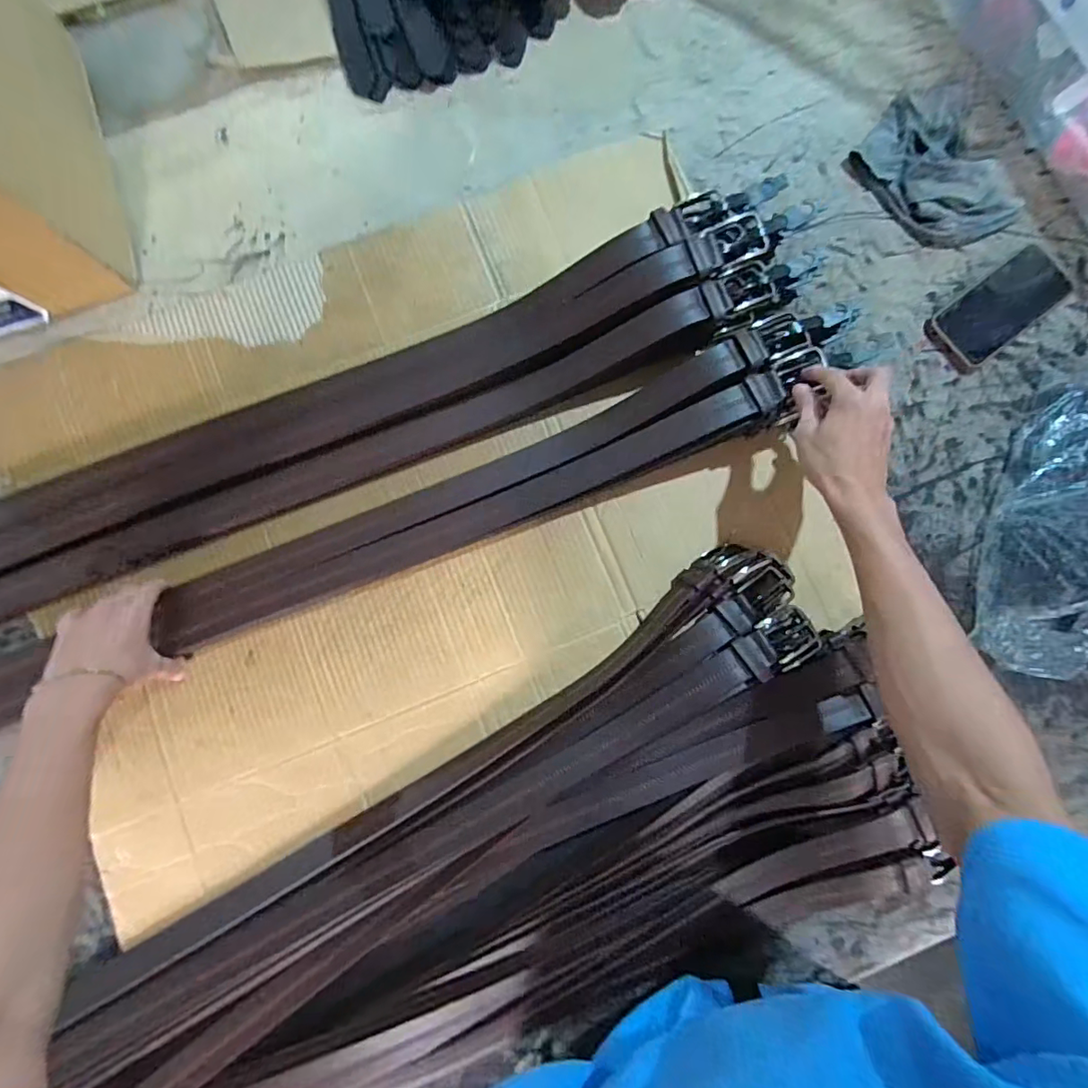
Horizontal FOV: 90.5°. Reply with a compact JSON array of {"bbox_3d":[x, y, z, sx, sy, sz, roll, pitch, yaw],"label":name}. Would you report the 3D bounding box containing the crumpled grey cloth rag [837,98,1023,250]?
[{"bbox_3d":[0.466,-0.437,0.635,0.118,0.044,0.192,-43,85,-5],"label":"crumpled grey cloth rag"}]

